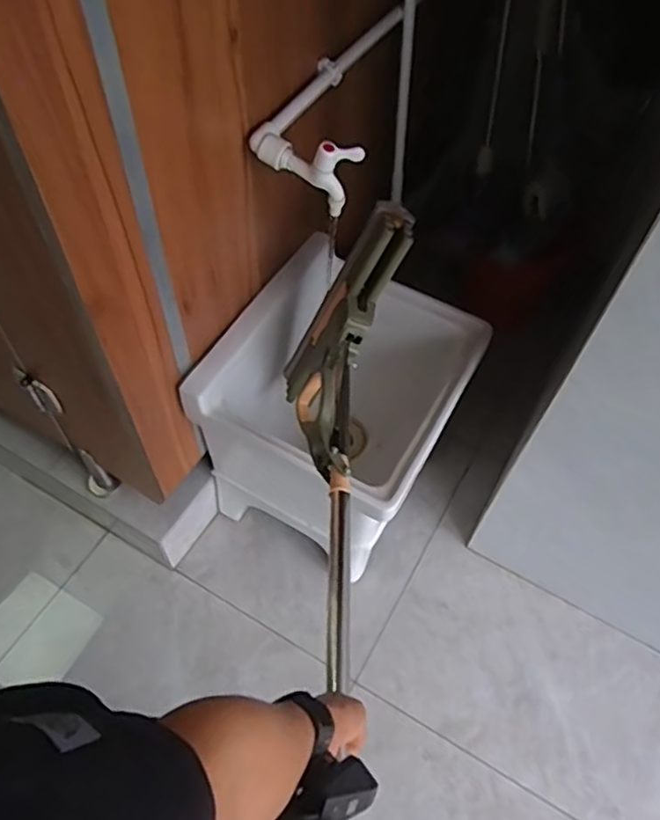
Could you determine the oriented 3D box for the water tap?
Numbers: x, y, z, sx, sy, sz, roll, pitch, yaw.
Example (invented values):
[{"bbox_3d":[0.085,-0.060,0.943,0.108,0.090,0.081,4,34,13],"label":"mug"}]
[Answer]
[{"bbox_3d":[-0.036,-0.330,0.848,0.146,0.086,0.049,28,61,16],"label":"water tap"}]

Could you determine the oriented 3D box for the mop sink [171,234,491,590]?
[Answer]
[{"bbox_3d":[-0.016,0.033,1.223,0.415,0.496,0.400,28,61,16],"label":"mop sink"}]

